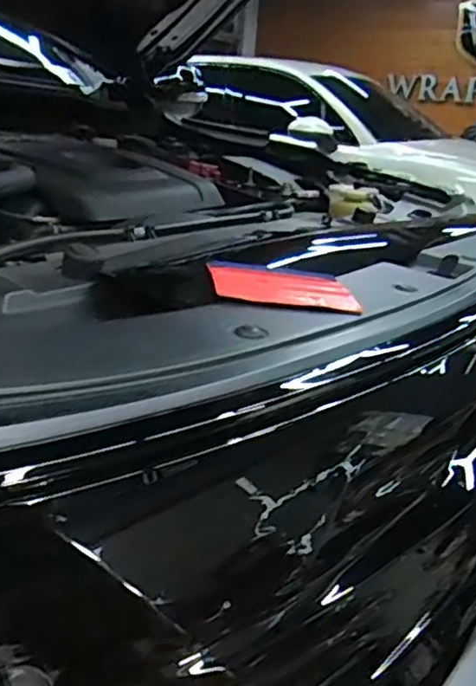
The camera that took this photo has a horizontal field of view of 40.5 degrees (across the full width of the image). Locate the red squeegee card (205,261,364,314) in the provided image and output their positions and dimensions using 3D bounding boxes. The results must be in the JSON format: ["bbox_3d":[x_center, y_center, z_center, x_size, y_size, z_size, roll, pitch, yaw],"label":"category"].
[{"bbox_3d":[0.031,-0.041,0.450,0.098,0.005,0.069,4,28,-12],"label":"red squeegee card"}]

